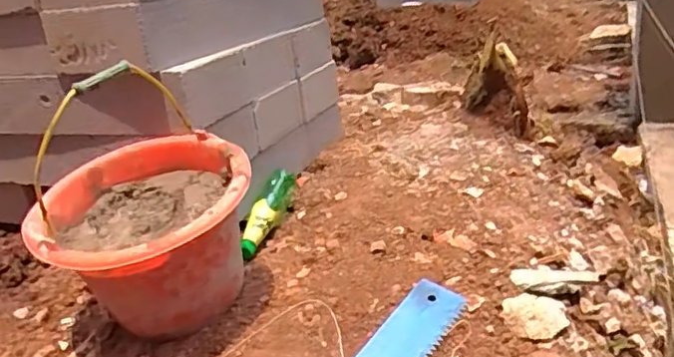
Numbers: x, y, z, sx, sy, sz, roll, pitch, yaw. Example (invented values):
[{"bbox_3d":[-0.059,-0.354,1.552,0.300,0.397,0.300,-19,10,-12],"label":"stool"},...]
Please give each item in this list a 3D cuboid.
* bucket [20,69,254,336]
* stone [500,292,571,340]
[{"bbox_3d":[-0.257,0.029,0.775,0.263,0.340,0.272,-18,25,-22],"label":"bucket"},{"bbox_3d":[0.251,0.176,0.745,0.076,0.027,0.065,-2,24,14],"label":"stone"}]

